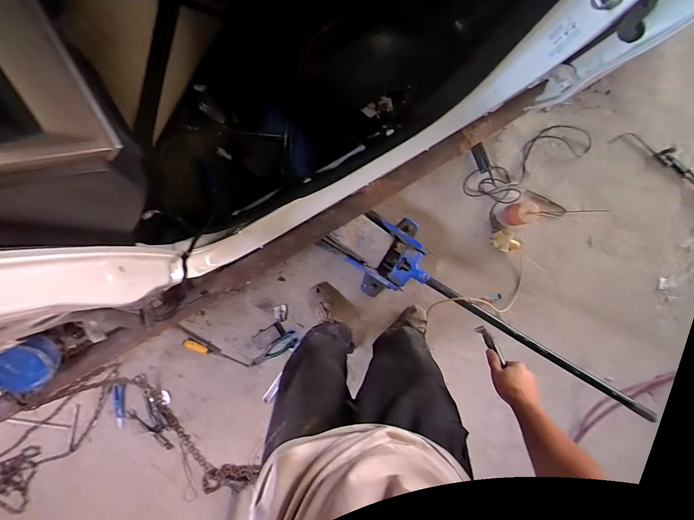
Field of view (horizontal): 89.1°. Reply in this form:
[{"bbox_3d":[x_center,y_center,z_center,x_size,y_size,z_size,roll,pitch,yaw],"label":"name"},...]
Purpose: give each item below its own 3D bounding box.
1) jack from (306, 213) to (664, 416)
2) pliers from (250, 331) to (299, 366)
[{"bbox_3d":[0.421,0.214,1.245,1.132,0.271,0.311,41,90,-5],"label":"jack"},{"bbox_3d":[-0.289,0.356,1.391,0.217,0.028,0.062,-35,95,-1],"label":"pliers"}]

